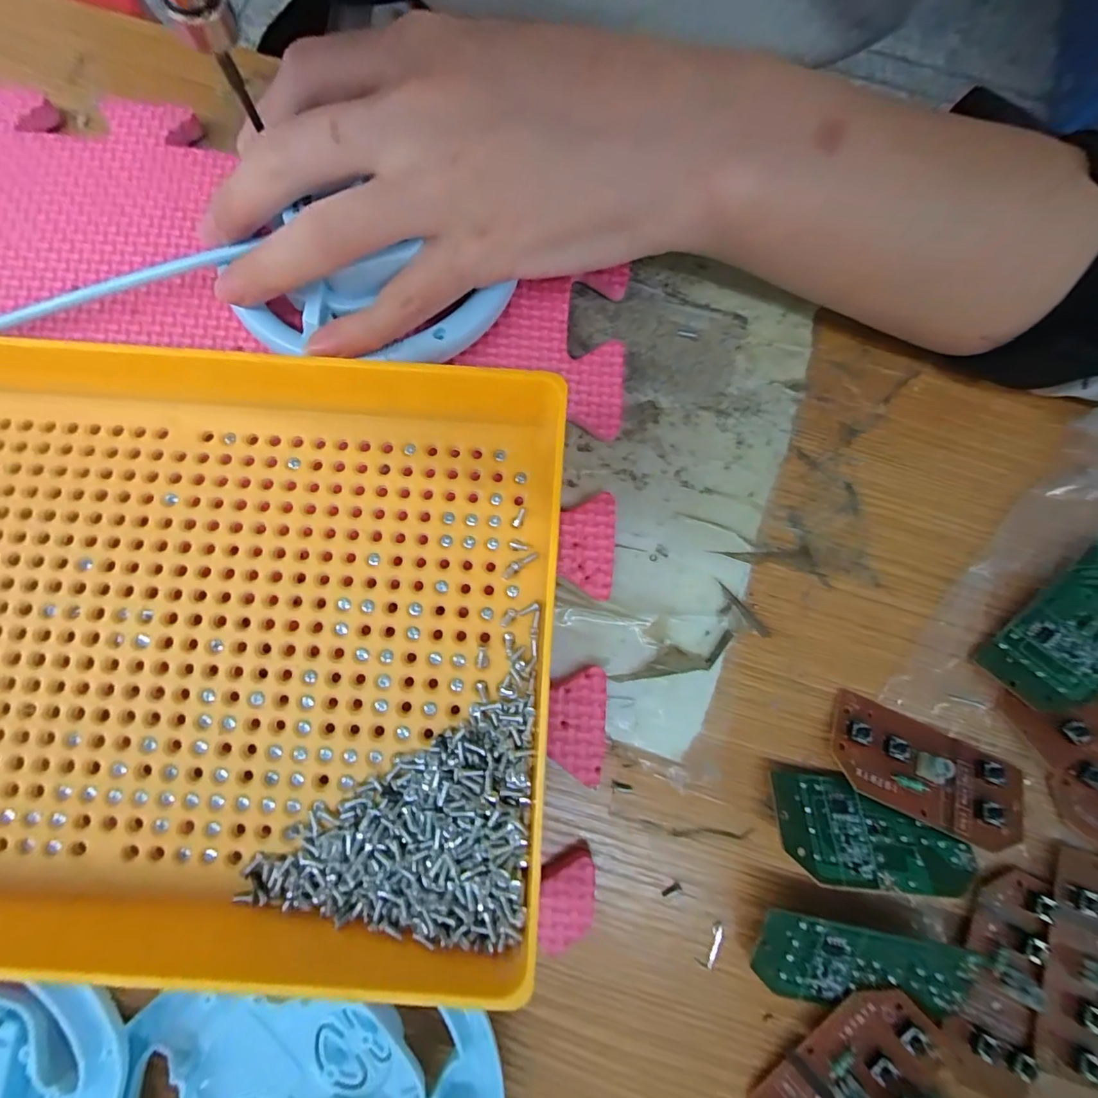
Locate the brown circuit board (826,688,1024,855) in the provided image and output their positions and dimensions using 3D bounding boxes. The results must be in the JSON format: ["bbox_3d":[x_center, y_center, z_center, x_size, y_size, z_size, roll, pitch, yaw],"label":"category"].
[{"bbox_3d":[0.118,0.070,0.154,0.059,0.007,0.028,25,80,3],"label":"brown circuit board"}]

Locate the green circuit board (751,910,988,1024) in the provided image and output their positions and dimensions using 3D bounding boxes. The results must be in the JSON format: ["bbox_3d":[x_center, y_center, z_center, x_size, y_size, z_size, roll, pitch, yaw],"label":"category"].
[{"bbox_3d":[0.089,0.120,0.143,0.059,0.006,0.028,11,102,1],"label":"green circuit board"}]

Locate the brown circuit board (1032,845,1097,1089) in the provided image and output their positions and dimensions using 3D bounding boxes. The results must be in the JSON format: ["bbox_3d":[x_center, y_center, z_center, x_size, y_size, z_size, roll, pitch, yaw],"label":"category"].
[{"bbox_3d":[0.160,0.124,0.147,0.030,0.007,0.059,21,79,4],"label":"brown circuit board"}]

